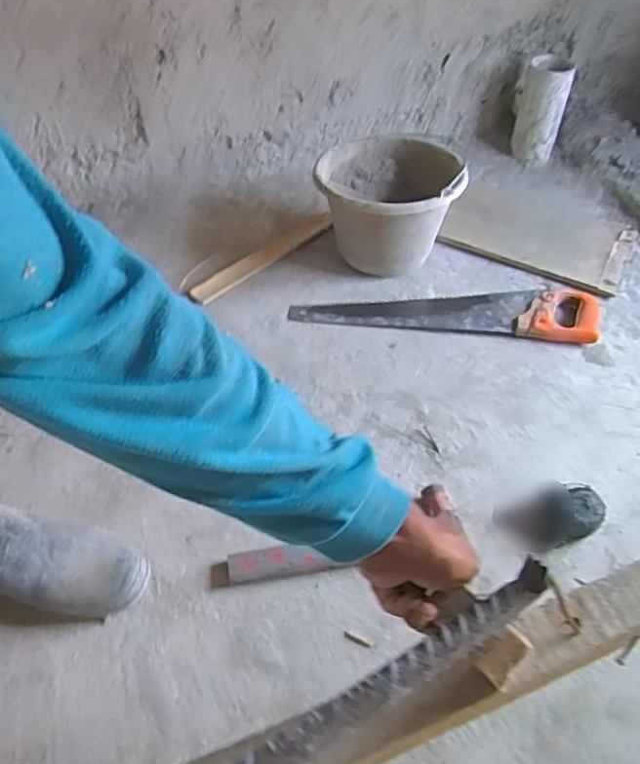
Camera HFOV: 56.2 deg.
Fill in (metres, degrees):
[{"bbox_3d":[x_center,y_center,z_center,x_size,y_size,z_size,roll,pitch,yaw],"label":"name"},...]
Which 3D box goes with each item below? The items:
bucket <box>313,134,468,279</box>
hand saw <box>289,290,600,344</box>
[{"bbox_3d":[0.120,-0.300,1.039,0.221,0.172,0.227,0,50,-1],"label":"bucket"},{"bbox_3d":[0.204,-0.127,0.991,0.485,0.025,0.108,5,50,4],"label":"hand saw"}]

